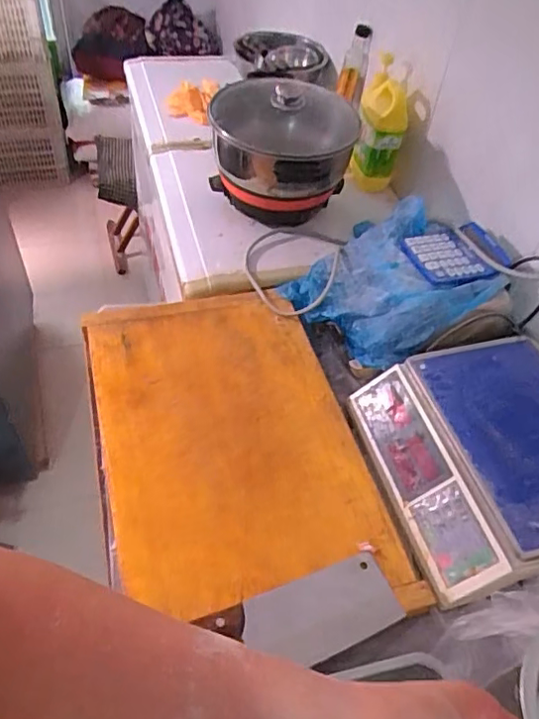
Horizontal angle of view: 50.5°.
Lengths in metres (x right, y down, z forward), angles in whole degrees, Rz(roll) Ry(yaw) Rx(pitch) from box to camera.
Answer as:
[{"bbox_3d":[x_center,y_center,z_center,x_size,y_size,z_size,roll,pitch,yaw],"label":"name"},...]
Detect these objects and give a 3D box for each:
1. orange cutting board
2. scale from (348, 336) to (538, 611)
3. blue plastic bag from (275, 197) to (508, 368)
[{"bbox_3d":[-0.051,0.104,0.848,0.383,0.030,0.545,-8,50,-13],"label":"orange cutting board"},{"bbox_3d":[0.320,0.136,0.814,0.309,0.094,0.342,-7,50,-12],"label":"scale"},{"bbox_3d":[0.204,-0.130,0.972,0.252,0.137,0.271,-23,55,-24],"label":"blue plastic bag"}]

